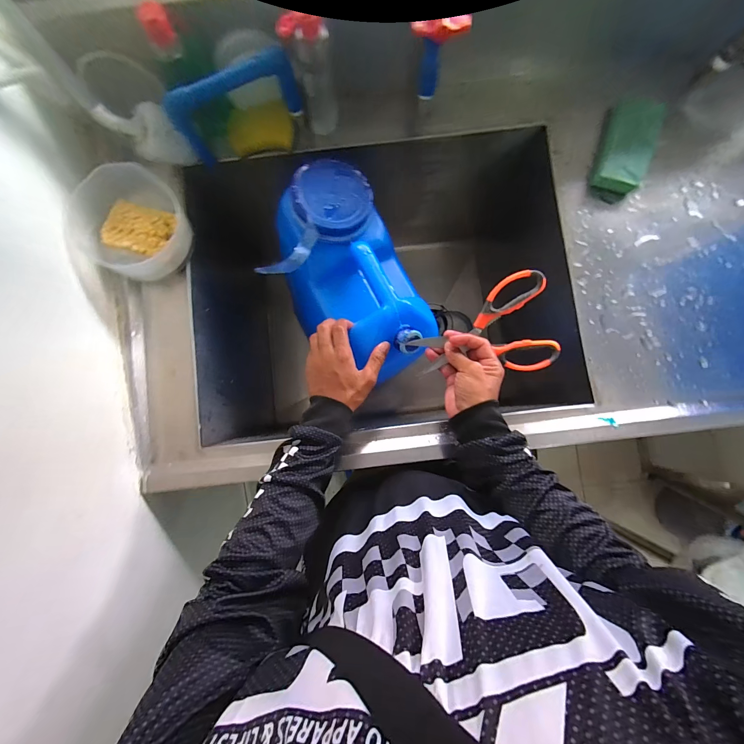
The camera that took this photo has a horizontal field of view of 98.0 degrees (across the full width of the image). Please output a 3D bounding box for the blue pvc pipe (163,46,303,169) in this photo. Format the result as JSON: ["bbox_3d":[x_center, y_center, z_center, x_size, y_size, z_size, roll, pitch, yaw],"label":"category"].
[{"bbox_3d":[-0.193,-0.380,0.477,0.181,0.127,0.028,-21,84,-2],"label":"blue pvc pipe"}]

